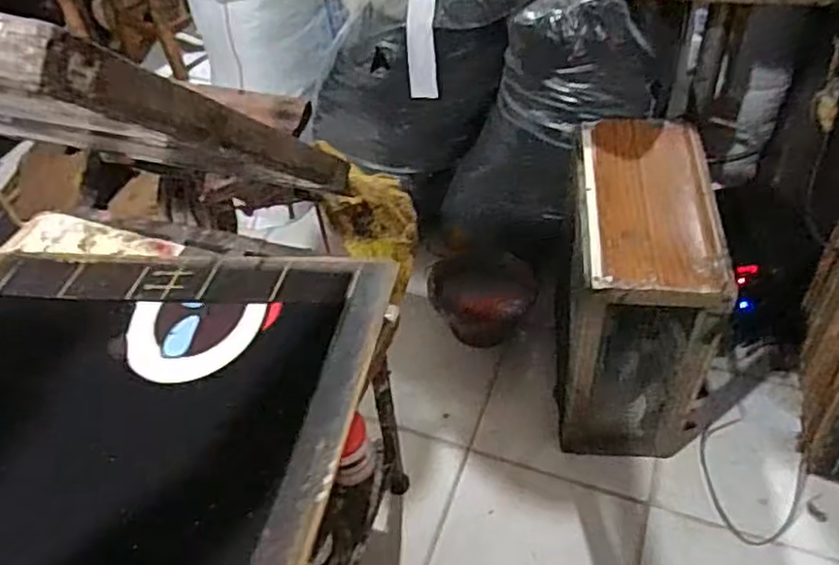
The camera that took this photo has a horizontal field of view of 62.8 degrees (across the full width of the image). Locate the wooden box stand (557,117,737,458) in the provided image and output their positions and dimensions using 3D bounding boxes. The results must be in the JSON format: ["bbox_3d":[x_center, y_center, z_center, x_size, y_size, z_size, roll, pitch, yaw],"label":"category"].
[{"bbox_3d":[0.451,0.037,1.480,0.271,0.578,0.483,2,48,6],"label":"wooden box stand"}]

